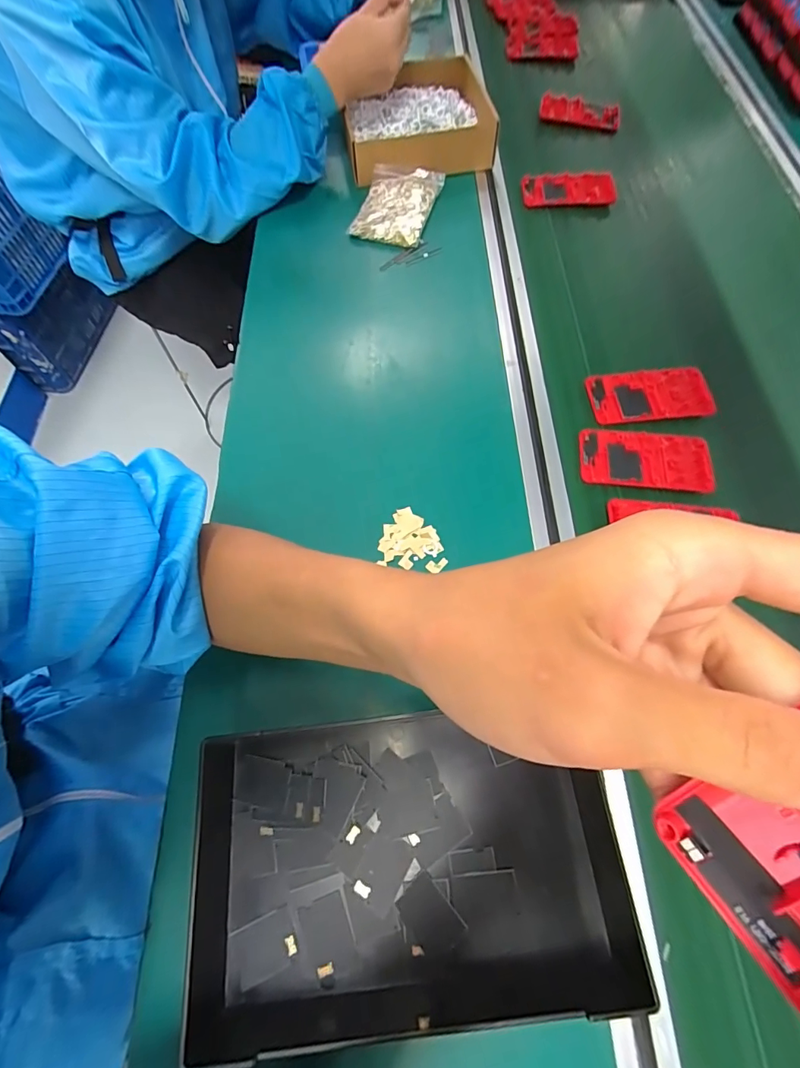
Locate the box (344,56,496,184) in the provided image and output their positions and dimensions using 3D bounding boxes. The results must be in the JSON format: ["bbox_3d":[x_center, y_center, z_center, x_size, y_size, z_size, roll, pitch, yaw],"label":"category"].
[{"bbox_3d":[0.020,-0.601,0.629,0.189,0.060,0.206,-6,66,-4],"label":"box"}]

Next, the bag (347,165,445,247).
[{"bbox_3d":[-0.004,-0.440,0.583,0.093,0.017,0.135,13,66,4],"label":"bag"}]

